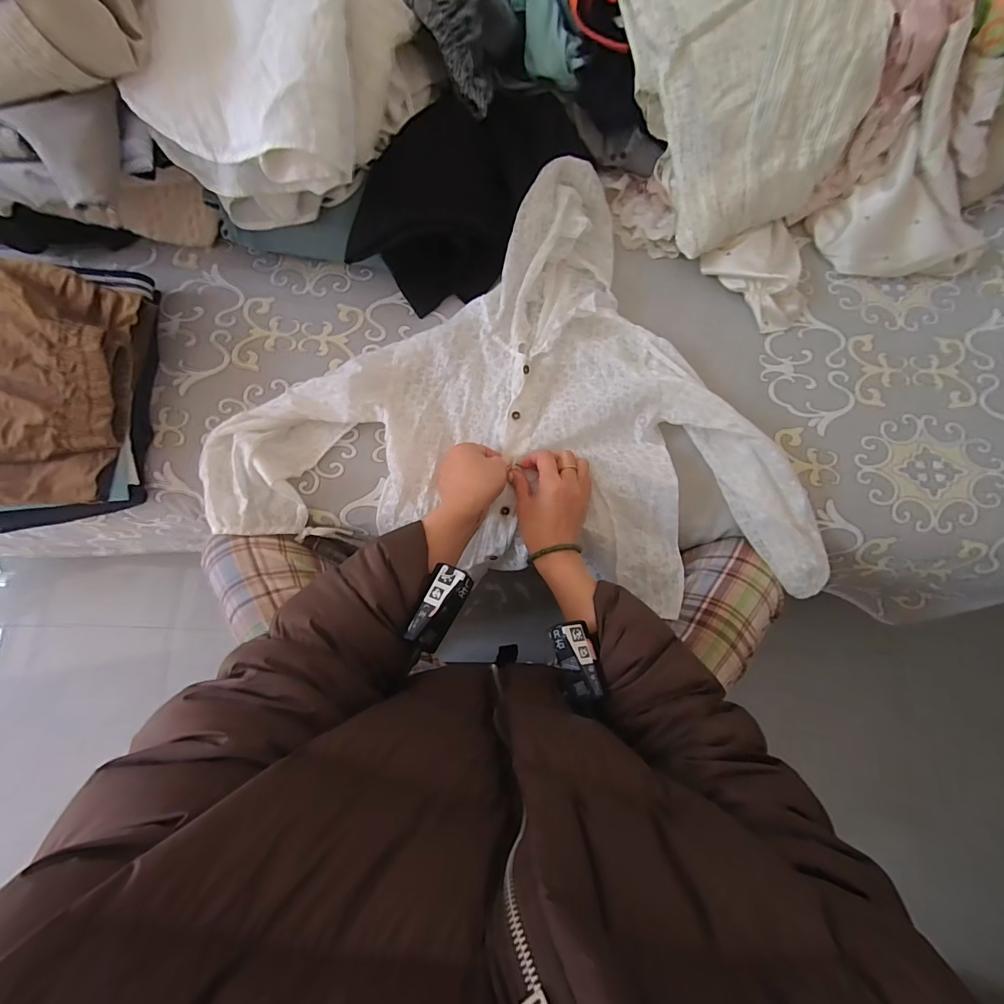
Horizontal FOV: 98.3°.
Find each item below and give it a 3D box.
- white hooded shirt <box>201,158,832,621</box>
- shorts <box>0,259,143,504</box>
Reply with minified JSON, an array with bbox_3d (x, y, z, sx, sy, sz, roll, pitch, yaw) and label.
[{"bbox_3d":[0.055,-0.161,0.555,0.681,0.090,0.518,12,77,2],"label":"white hooded shirt"},{"bbox_3d":[-0.534,-0.131,0.457,0.255,0.051,0.273,1,77,-1],"label":"shorts"}]

